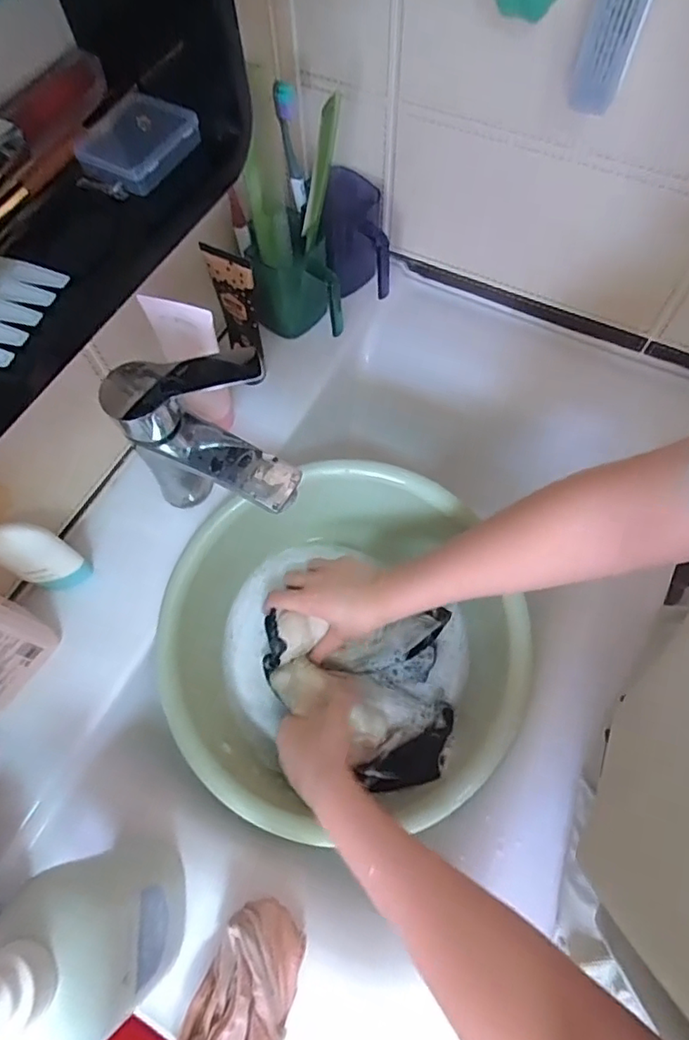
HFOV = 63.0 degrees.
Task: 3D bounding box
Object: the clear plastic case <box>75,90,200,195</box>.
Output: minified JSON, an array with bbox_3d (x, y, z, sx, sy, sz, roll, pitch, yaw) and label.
[{"bbox_3d":[-0.113,-0.207,0.310,0.050,0.015,0.061,19,67,11],"label":"clear plastic case"}]

